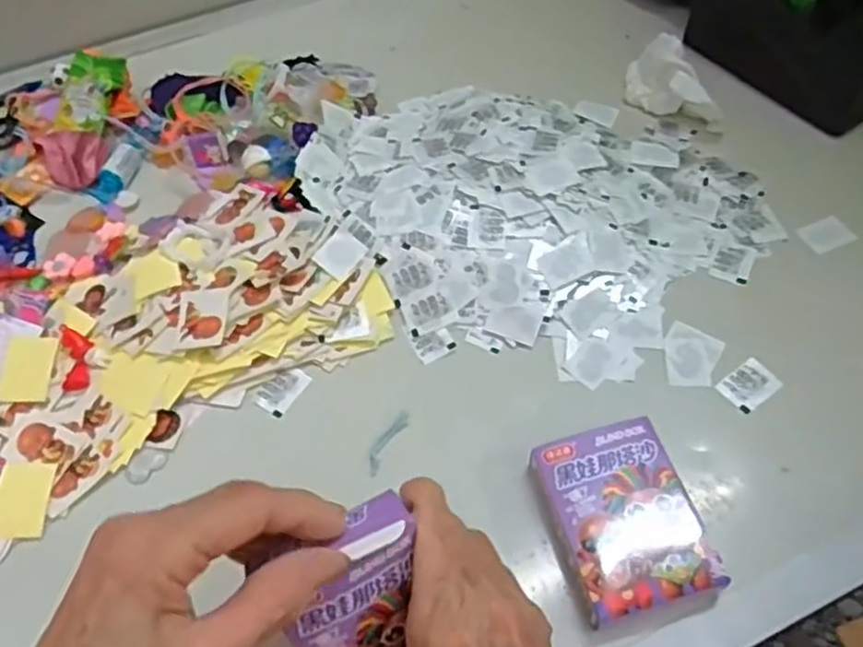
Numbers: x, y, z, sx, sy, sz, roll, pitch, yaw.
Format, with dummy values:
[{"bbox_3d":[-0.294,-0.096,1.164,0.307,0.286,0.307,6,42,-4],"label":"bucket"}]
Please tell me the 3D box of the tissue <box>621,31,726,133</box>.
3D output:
[{"bbox_3d":[0.180,-0.179,0.545,0.042,0.039,0.090,-33,60,-19],"label":"tissue"}]

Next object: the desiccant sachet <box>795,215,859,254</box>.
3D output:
[{"bbox_3d":[0.259,-0.059,0.481,0.030,0.004,0.025,-23,57,-13],"label":"desiccant sachet"}]

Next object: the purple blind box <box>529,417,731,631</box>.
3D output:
[{"bbox_3d":[0.096,0.100,0.367,0.066,0.022,0.096,-14,56,-8],"label":"purple blind box"}]

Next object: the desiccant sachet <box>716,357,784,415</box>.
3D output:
[{"bbox_3d":[0.183,0.035,0.423,0.033,0.004,0.023,-32,60,-19],"label":"desiccant sachet"}]

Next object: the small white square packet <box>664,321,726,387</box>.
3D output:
[{"bbox_3d":[0.154,0.019,0.437,0.032,0.006,0.041,23,59,17],"label":"small white square packet"}]

